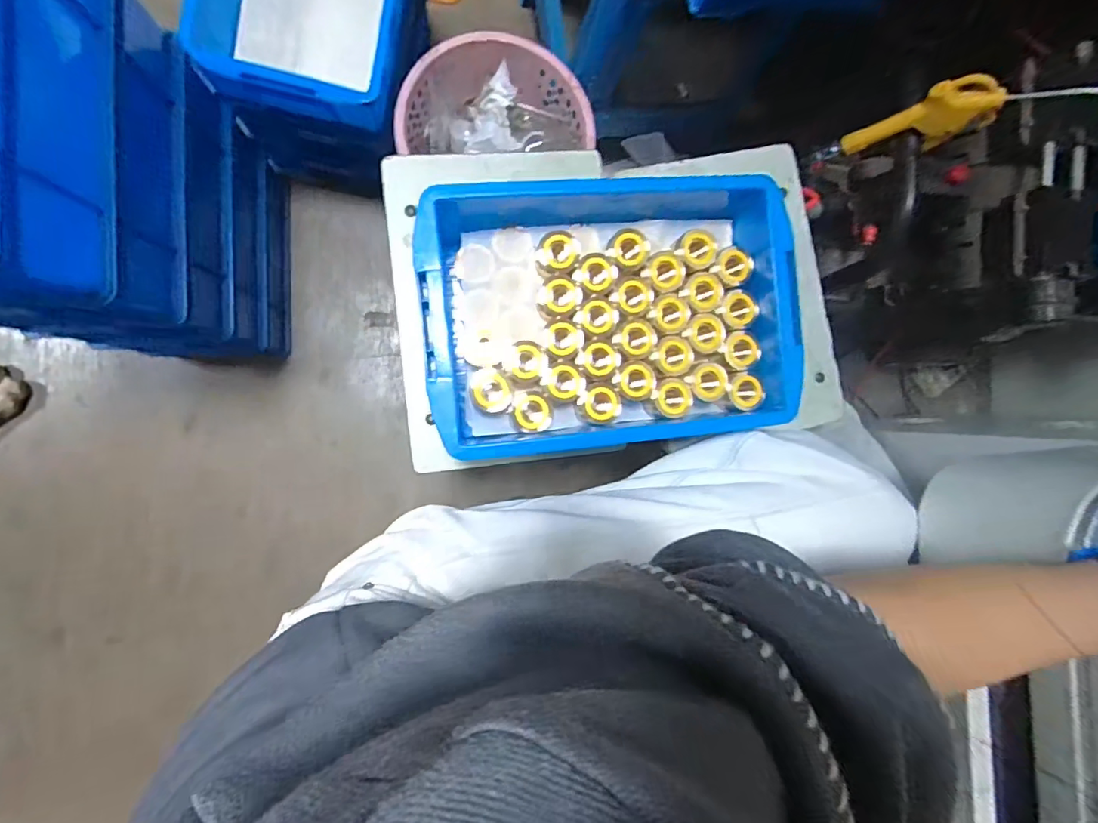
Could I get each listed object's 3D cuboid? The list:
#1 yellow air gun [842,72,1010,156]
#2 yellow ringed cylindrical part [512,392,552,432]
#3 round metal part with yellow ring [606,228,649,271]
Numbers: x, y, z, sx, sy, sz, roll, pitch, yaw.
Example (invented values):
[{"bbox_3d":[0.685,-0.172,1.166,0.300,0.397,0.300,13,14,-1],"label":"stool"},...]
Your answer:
[{"bbox_3d":[0.399,-0.309,0.558,0.061,0.137,0.029,43,63,-23],"label":"yellow air gun"},{"bbox_3d":[-0.017,0.001,0.508,0.036,0.036,0.037,-5,90,-7],"label":"yellow ringed cylindrical part"},{"bbox_3d":[0.080,-0.163,0.518,0.039,0.025,0.033,29,86,-6],"label":"round metal part with yellow ring"}]

